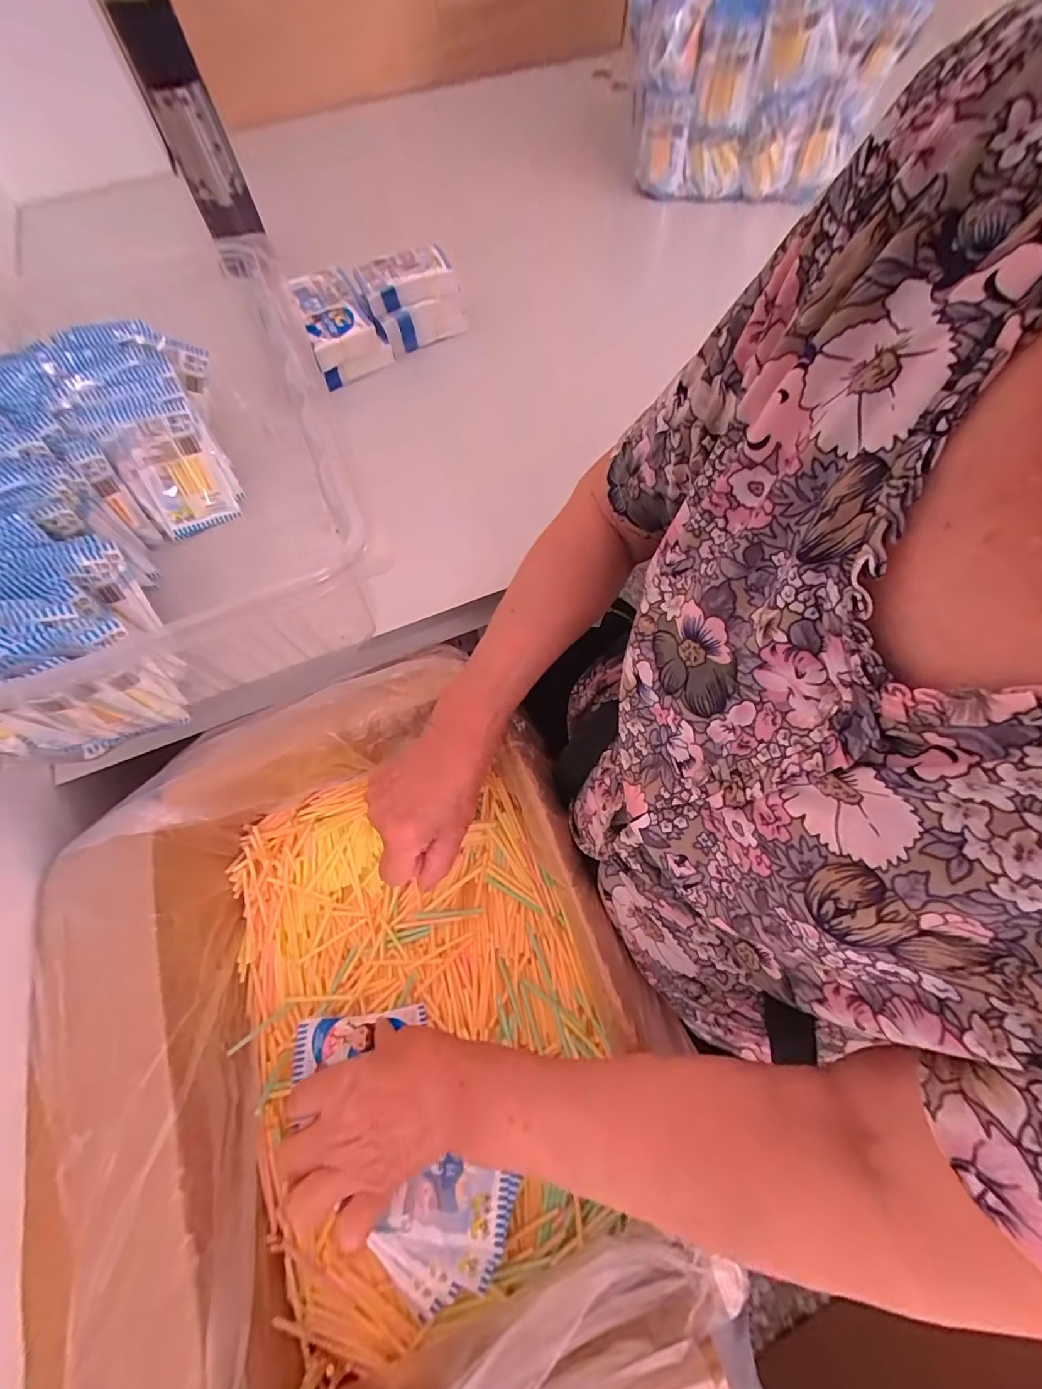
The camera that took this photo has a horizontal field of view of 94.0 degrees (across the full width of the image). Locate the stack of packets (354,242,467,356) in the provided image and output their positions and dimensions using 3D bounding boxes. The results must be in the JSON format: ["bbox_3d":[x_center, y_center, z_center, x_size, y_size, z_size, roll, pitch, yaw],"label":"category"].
[{"bbox_3d":[-0.132,-0.474,0.581,0.108,0.069,0.072,-21,67,-7],"label":"stack of packets"}]

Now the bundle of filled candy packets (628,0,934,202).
[{"bbox_3d":[0.307,-0.917,0.685,0.318,0.202,0.398,2,66,3],"label":"bundle of filled candy packets"}]

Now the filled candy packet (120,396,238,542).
[{"bbox_3d":[-0.324,-0.211,0.462,0.066,0.105,0.018,-32,42,-25],"label":"filled candy packet"}]

